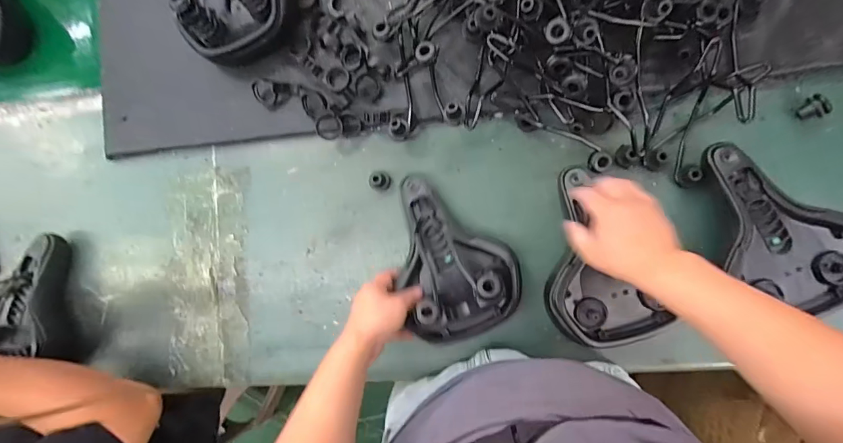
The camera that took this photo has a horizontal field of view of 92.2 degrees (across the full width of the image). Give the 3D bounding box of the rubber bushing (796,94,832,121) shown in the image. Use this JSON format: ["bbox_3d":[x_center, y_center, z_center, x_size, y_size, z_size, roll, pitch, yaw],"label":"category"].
[{"bbox_3d":[0.548,-0.161,0.571,0.030,0.028,0.031,-14,86,7],"label":"rubber bushing"}]

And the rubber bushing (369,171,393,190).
[{"bbox_3d":[-0.068,-0.065,0.652,0.032,0.034,0.028,-2,87,8],"label":"rubber bushing"}]

